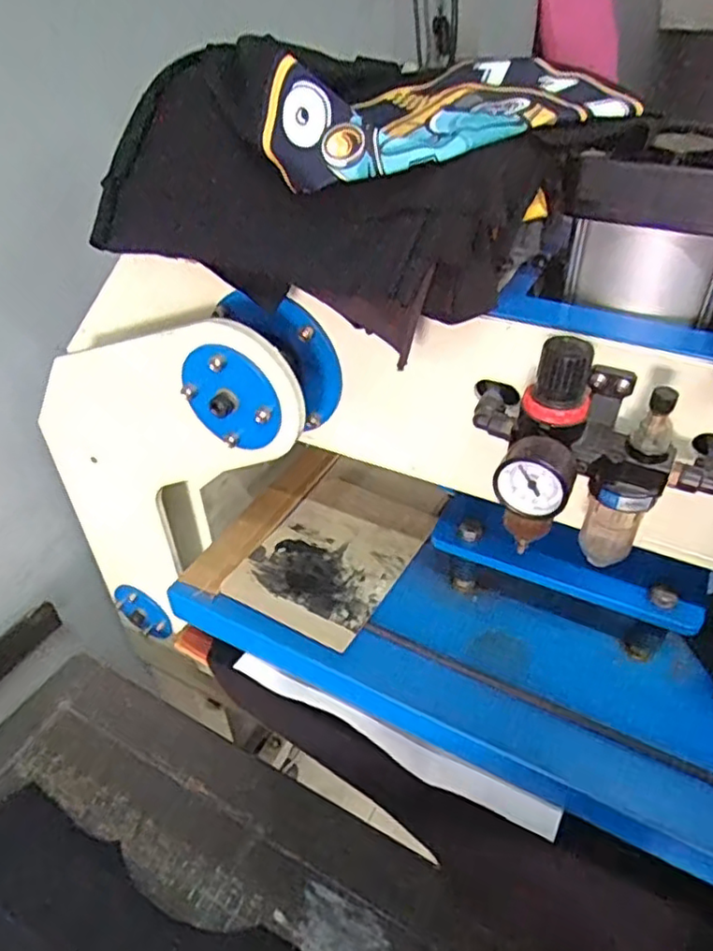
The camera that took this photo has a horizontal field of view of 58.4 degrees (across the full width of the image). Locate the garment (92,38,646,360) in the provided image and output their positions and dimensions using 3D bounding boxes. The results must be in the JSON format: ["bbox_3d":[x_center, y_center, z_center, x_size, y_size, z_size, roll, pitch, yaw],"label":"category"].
[{"bbox_3d":[-0.001,-0.199,0.409,0.271,0.120,0.224,22,48,29],"label":"garment"}]

